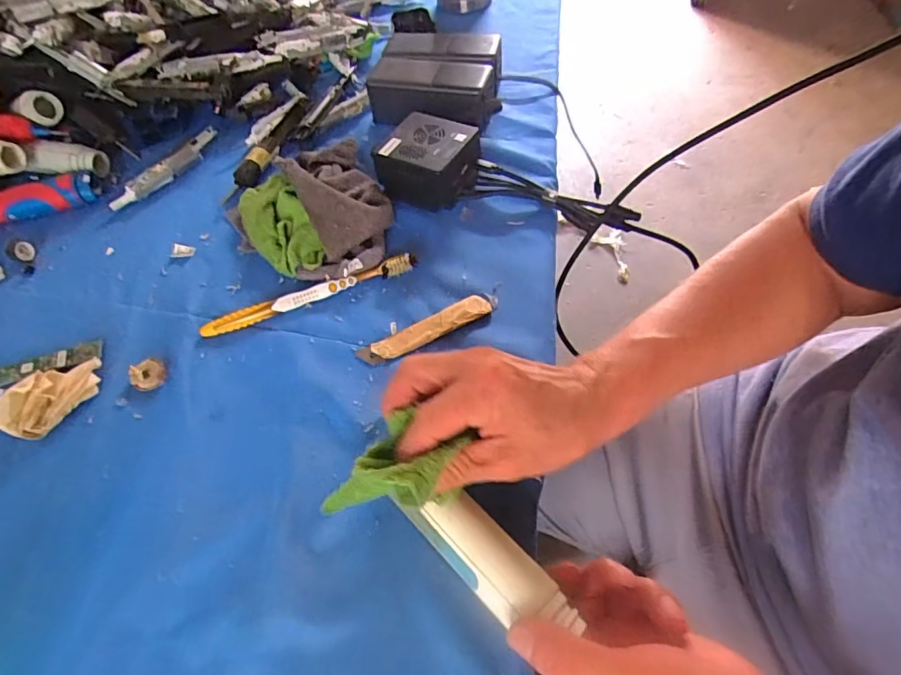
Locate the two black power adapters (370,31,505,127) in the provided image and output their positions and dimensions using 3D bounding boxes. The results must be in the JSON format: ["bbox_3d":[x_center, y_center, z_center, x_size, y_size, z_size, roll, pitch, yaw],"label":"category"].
[{"bbox_3d":[-0.010,-0.288,0.570,0.140,0.049,0.122,9,57,11],"label":"two black power adapters"}]

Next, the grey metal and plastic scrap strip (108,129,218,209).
[{"bbox_3d":[-0.302,-0.180,0.541,0.014,0.022,0.132,34,64,24],"label":"grey metal and plastic scrap strip"}]

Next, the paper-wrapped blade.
[{"bbox_3d":[-0.019,-0.006,0.401,0.107,0.008,0.022,-25,57,-12],"label":"paper-wrapped blade"}]

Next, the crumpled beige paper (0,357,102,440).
[{"bbox_3d":[-0.307,0.046,0.386,0.077,0.026,0.044,-35,60,-18],"label":"crumpled beige paper"}]

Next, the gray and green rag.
[{"bbox_3d":[-0.130,-0.121,0.471,0.138,0.042,0.171,-25,58,-12],"label":"gray and green rag"}]

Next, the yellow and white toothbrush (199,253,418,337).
[{"bbox_3d":[-0.119,-0.037,0.432,0.185,0.017,0.015,-18,56,-8],"label":"yellow and white toothbrush"}]

